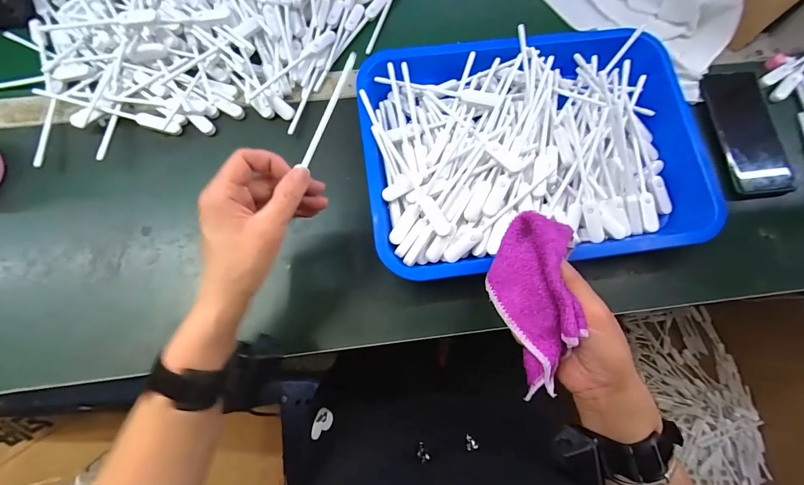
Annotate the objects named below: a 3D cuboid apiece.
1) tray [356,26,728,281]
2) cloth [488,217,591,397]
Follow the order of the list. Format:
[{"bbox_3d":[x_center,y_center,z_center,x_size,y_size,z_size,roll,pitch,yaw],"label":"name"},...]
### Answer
[{"bbox_3d":[0.148,-0.107,0.400,0.369,0.057,0.259,-6,76,-3],"label":"tray"},{"bbox_3d":[0.109,0.051,0.307,0.064,0.051,0.149,-2,83,-2],"label":"cloth"}]

